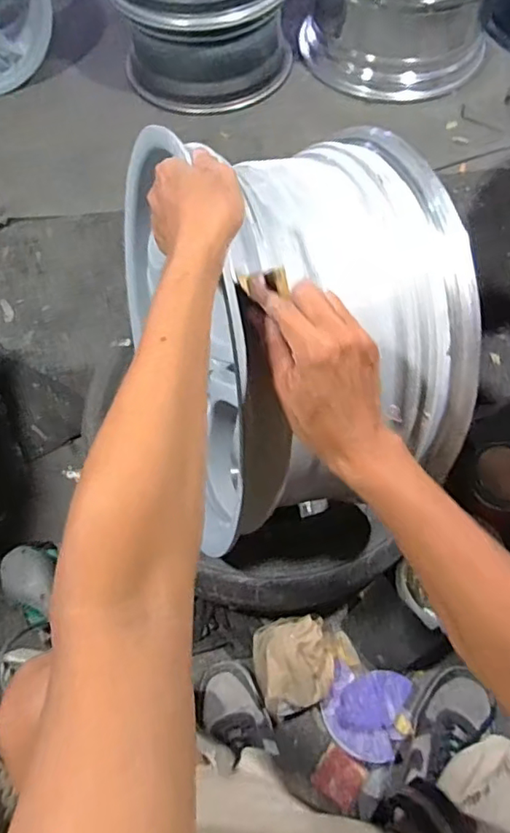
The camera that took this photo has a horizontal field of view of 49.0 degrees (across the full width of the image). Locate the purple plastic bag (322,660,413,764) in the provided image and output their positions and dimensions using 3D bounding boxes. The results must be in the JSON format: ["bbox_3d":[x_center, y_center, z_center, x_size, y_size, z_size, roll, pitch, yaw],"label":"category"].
[{"bbox_3d":[0.153,0.404,0.766,0.110,0.036,0.111,13,65,7],"label":"purple plastic bag"}]

